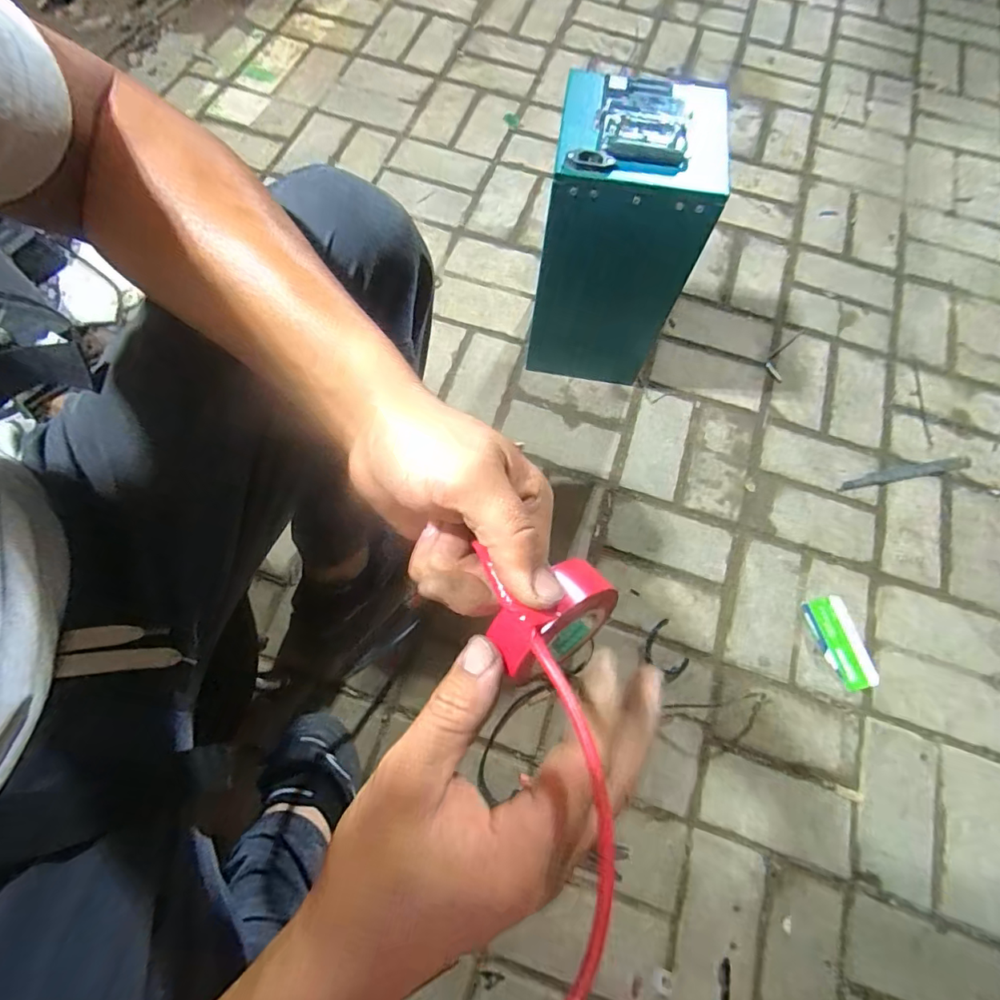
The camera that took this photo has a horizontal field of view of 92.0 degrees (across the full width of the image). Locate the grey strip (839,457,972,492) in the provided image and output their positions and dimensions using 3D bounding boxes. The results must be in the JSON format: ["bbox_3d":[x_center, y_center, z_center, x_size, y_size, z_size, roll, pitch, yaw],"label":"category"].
[{"bbox_3d":[0.632,-0.041,0.755,0.221,0.005,0.022,-10,72,-5],"label":"grey strip"}]

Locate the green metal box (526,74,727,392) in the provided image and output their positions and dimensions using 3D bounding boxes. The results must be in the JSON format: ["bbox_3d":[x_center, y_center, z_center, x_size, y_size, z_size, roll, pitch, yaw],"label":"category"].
[{"bbox_3d":[0.144,-0.328,0.656,0.177,0.339,0.187,5,71,0],"label":"green metal box"}]

